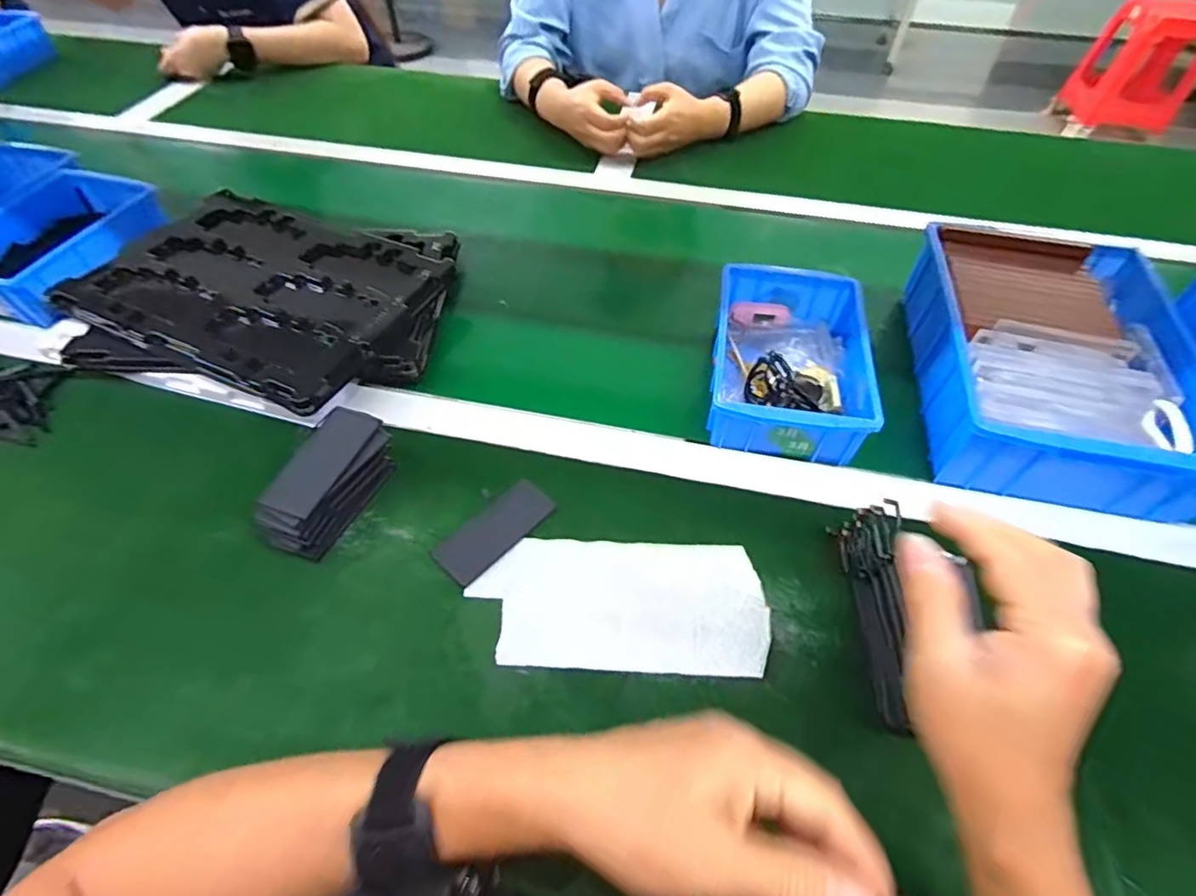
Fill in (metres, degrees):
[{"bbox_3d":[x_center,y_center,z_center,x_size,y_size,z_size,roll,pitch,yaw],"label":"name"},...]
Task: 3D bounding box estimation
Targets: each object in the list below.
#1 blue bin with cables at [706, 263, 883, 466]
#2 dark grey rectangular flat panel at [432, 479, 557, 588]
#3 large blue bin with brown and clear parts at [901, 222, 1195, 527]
[{"bbox_3d":[0.176,-0.085,0.546,0.129,0.058,0.206,8,52,5],"label":"blue bin with cables"},{"bbox_3d":[-0.080,0.063,0.463,0.042,0.004,0.099,37,60,24],"label":"dark grey rectangular flat panel"},{"bbox_3d":[0.418,-0.081,0.543,0.215,0.090,0.292,11,52,7],"label":"large blue bin with brown and clear parts"}]

